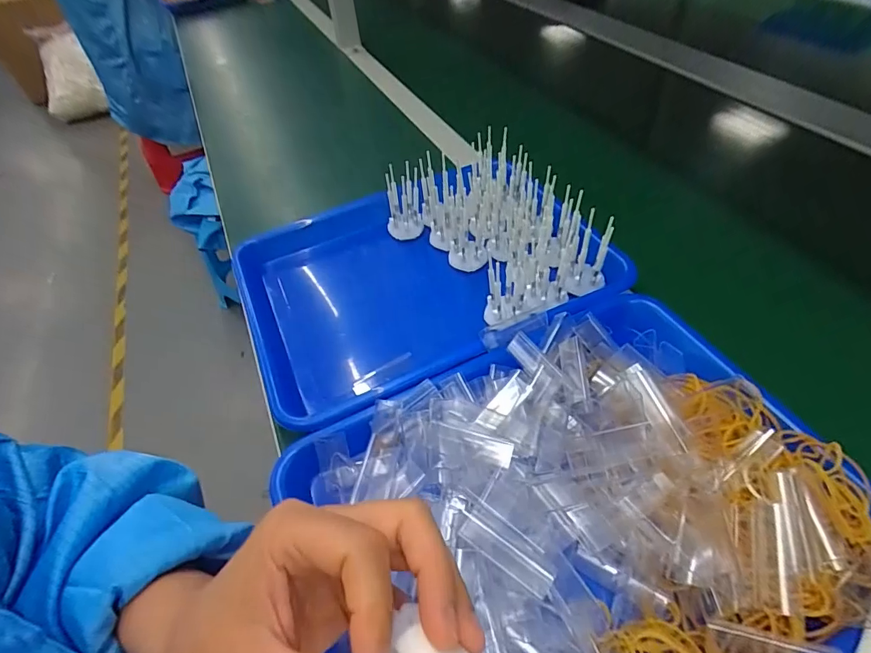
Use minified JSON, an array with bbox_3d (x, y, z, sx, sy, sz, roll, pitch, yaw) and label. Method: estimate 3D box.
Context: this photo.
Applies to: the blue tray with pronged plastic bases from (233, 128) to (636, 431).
[{"bbox_3d":[-0.015,-0.060,0.435,0.305,0.091,0.252,-23,52,-15],"label":"blue tray with pronged plastic bases"}]

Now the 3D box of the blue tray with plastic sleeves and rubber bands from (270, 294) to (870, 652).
[{"bbox_3d":[0.082,0.110,0.268,0.317,0.048,0.240,-22,51,-13],"label":"blue tray with plastic sleeves and rubber bands"}]

